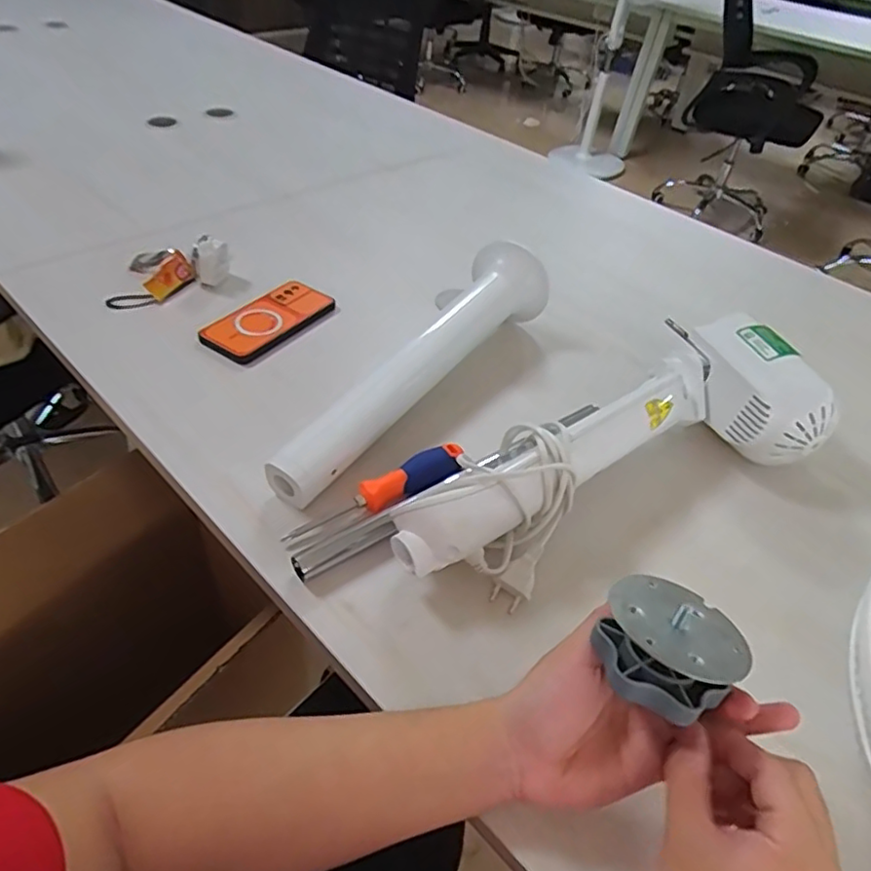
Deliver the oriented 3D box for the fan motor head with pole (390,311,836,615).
[{"bbox_3d":[0.167,0.013,0.558,0.451,0.092,0.154,-19,50,-25],"label":"fan motor head with pole"}]

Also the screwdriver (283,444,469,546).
[{"bbox_3d":[-0.052,0.048,0.544,0.169,0.026,0.029,-20,50,-26],"label":"screwdriver"}]

